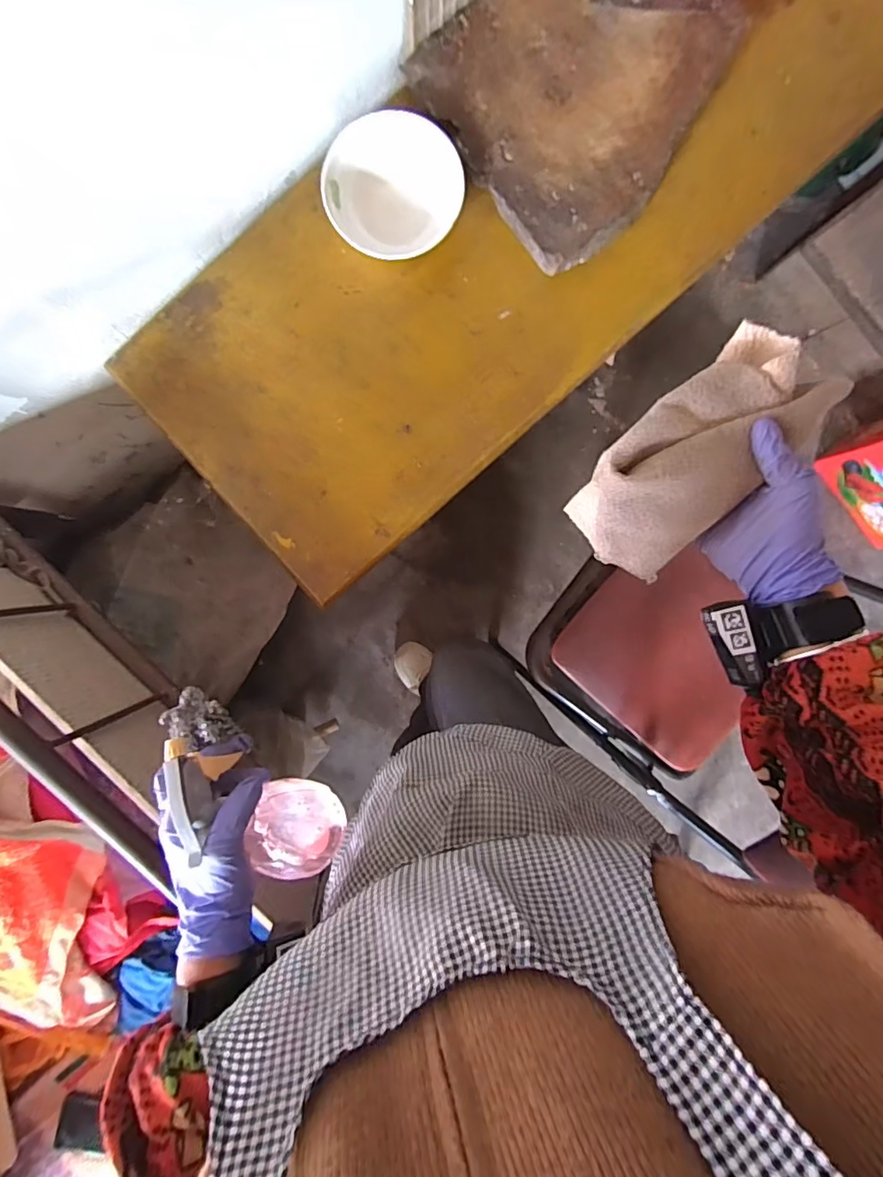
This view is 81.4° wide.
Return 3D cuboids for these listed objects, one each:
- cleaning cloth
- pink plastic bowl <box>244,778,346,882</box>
[{"bbox_3d":[0.203,-0.107,0.420,0.106,0.088,0.186,44,91,-3],"label":"cleaning cloth"},{"bbox_3d":[-0.137,0.233,0.490,0.083,0.044,0.086,0,93,-2],"label":"pink plastic bowl"}]

